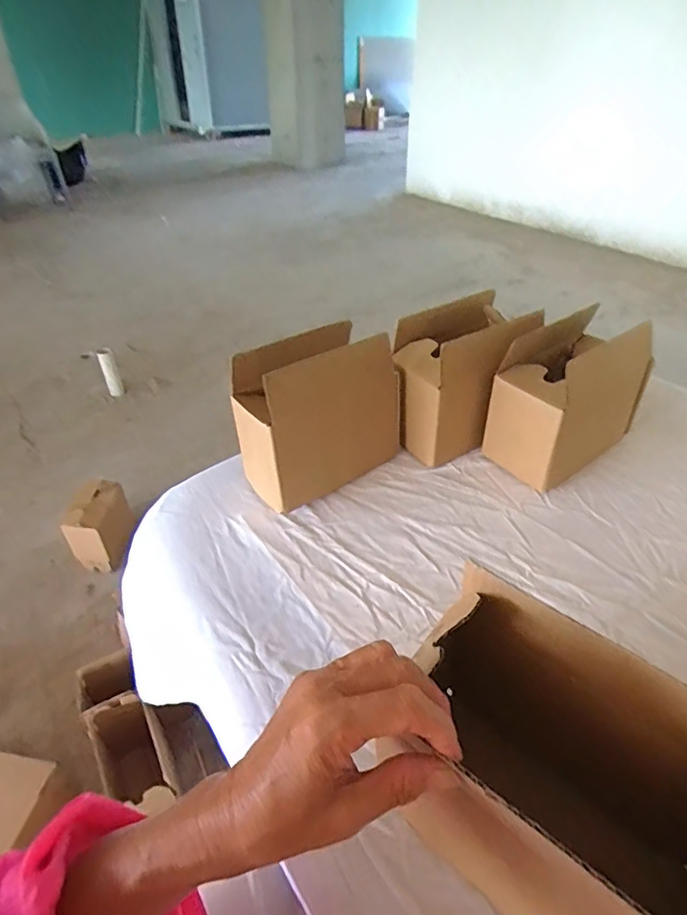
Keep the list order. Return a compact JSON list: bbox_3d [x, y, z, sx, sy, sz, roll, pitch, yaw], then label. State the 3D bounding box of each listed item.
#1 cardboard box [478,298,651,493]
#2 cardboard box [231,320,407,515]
[{"bbox_3d":[0.269,-0.075,0.631,0.176,0.154,0.096,-24,43,-25],"label":"cardboard box"},{"bbox_3d":[-0.030,-0.051,0.647,0.185,0.190,0.086,-23,43,-25],"label":"cardboard box"}]

